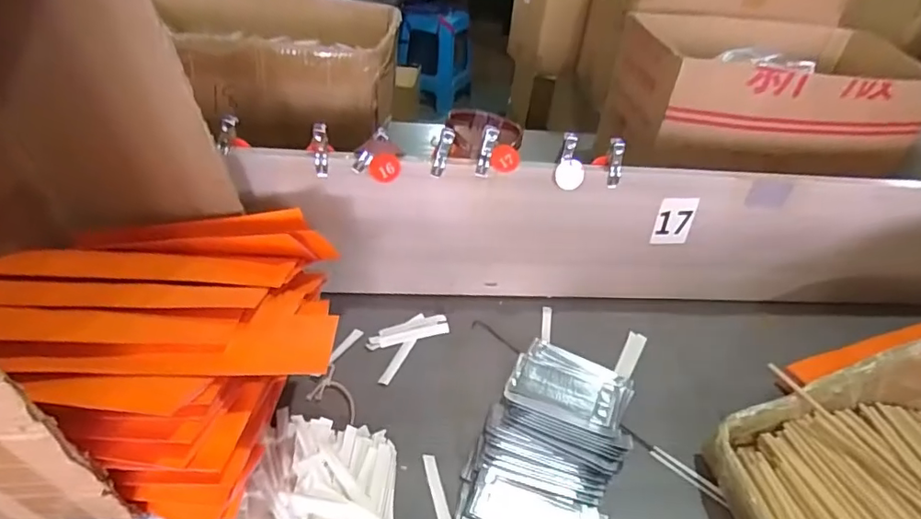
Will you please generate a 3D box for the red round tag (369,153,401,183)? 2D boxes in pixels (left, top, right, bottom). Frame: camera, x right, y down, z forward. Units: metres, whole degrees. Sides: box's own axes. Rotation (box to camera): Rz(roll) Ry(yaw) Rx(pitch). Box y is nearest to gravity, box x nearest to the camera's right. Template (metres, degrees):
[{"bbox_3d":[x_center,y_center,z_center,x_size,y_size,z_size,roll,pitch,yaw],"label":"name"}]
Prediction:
[{"bbox_3d":[-0.088,-0.106,0.624,0.034,0.034,0.004,22,12,-13],"label":"red round tag"}]

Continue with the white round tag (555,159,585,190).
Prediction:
[{"bbox_3d":[0.133,-0.102,0.651,0.036,0.037,0.004,3,23,-10],"label":"white round tag"}]

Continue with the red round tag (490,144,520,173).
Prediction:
[{"bbox_3d":[0.054,-0.120,0.644,0.035,0.032,0.005,-11,8,-5],"label":"red round tag"}]

